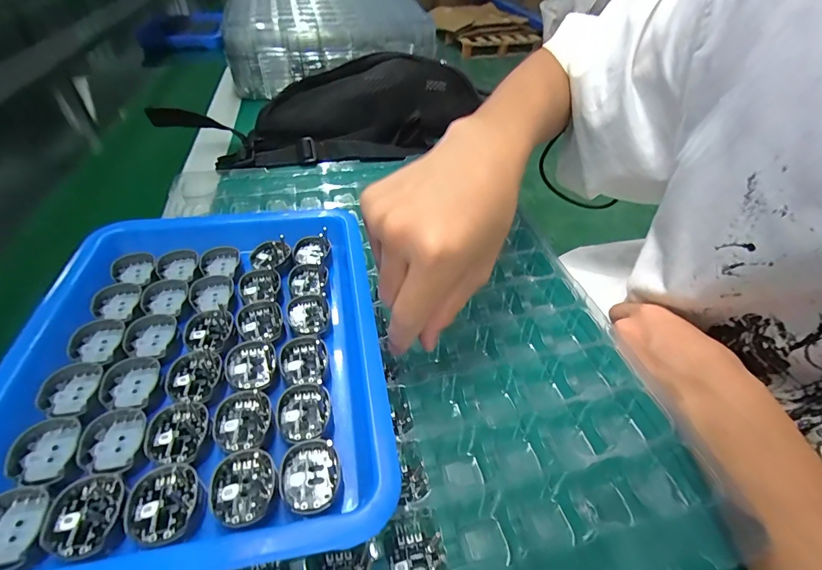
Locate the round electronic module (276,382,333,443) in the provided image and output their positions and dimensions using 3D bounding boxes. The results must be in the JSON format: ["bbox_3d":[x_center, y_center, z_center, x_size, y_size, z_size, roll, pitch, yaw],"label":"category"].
[{"bbox_3d":[-0.051,0.059,0.185,0.025,0.004,0.029,-11,46,-13],"label":"round electronic module"}]

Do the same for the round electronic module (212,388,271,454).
[{"bbox_3d":[-0.079,0.062,0.181,0.024,0.004,0.030,5,44,3],"label":"round electronic module"}]

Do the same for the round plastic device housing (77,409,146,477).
[{"bbox_3d":[-0.134,0.069,0.173,0.024,0.005,0.030,-2,44,-4],"label":"round plastic device housing"}]

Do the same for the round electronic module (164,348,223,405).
[{"bbox_3d":[-0.109,0.045,0.196,0.024,0.004,0.030,6,44,4],"label":"round electronic module"}]

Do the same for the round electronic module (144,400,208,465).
[{"bbox_3d":[-0.106,0.065,0.175,0.024,0.004,0.029,1,44,-1],"label":"round electronic module"}]

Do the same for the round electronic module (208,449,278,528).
[{"bbox_3d":[-0.069,0.083,0.160,0.025,0.004,0.029,-20,48,-21],"label":"round electronic module"}]

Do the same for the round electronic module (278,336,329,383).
[{"bbox_3d":[-0.057,0.039,0.206,0.025,0.005,0.027,1,44,-1],"label":"round electronic module"}]

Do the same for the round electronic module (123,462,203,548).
[{"bbox_3d":[-0.098,0.086,0.153,0.026,0.004,0.029,-25,50,-25],"label":"round electronic module"}]

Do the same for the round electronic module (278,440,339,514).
[{"bbox_3d":[-0.043,0.081,0.165,0.024,0.004,0.029,-5,45,-7],"label":"round electronic module"}]

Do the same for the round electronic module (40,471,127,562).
[{"bbox_3d":[-0.126,0.088,0.150,0.023,0.006,0.030,-1,44,-3],"label":"round electronic module"}]

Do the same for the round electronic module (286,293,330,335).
[{"bbox_3d":[-0.061,0.017,0.230,0.024,0.004,0.031,-8,45,-10],"label":"round electronic module"}]

